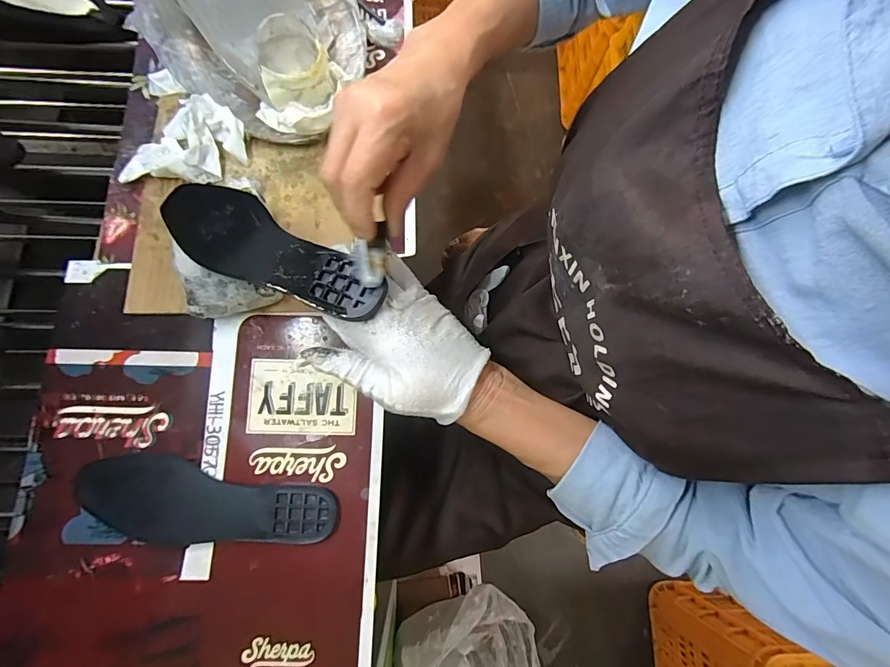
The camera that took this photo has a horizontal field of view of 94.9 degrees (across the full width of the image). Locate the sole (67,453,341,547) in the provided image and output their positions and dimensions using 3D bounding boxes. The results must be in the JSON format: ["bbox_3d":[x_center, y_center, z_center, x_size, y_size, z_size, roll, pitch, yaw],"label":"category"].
[{"bbox_3d":[-0.214,0.153,0.370,0.225,0.015,0.071,5,77,-2],"label":"sole"}]

